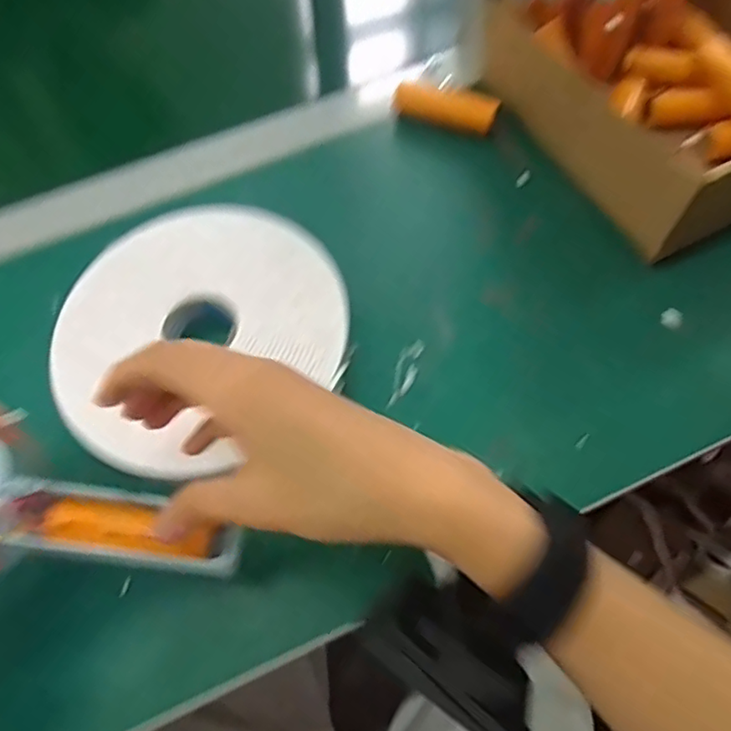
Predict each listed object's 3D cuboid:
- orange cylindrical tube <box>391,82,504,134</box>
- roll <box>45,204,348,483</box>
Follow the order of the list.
[{"bbox_3d":[0.055,-0.177,0.408,0.069,0.017,0.018,11,65,7],"label":"orange cylindrical tube"},{"bbox_3d":[-0.097,-0.023,0.343,0.166,0.012,0.152,-1,64,1],"label":"roll"}]

